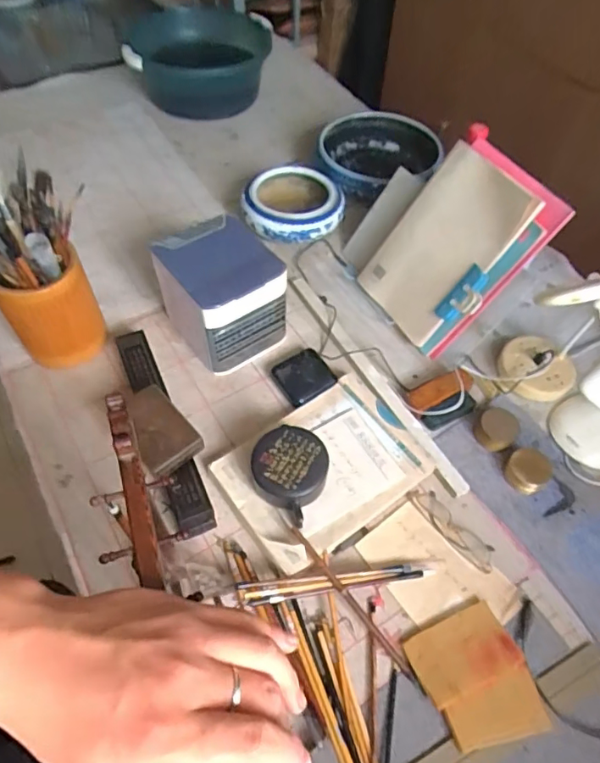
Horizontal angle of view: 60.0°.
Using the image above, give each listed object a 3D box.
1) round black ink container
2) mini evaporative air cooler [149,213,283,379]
[{"bbox_3d":[-0.013,0.117,0.685,0.094,0.055,0.102,1,56,-1],"label":"round black ink container"},{"bbox_3d":[-0.123,-0.135,0.821,0.143,0.159,0.166,-33,63,-22],"label":"mini evaporative air cooler"}]

